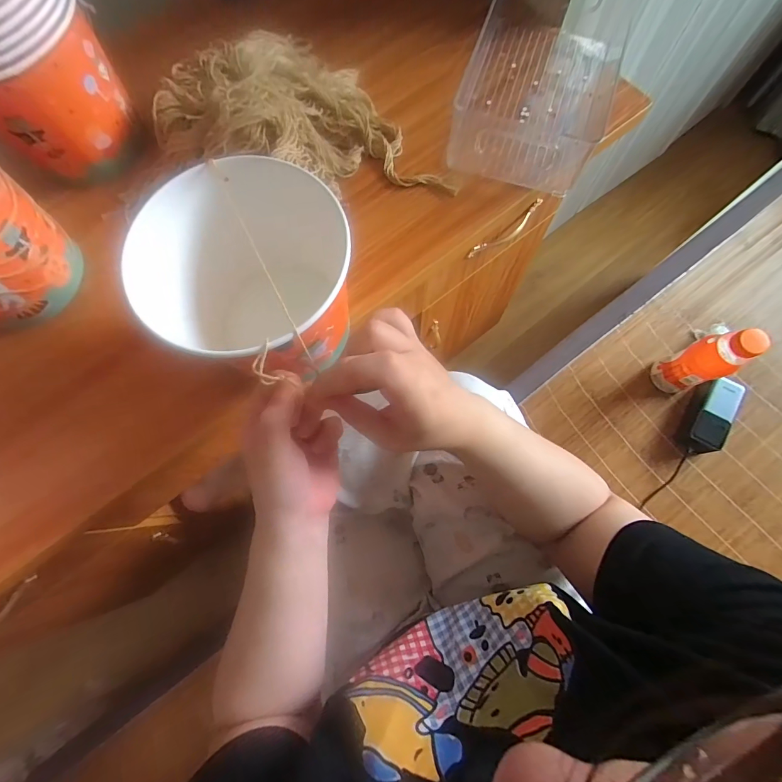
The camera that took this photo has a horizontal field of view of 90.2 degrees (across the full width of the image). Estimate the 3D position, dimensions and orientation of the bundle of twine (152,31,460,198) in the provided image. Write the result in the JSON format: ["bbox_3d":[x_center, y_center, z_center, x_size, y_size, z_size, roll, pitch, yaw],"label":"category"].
[{"bbox_3d":[-0.091,-0.316,0.432,0.323,0.081,0.181,2,76,2],"label":"bundle of twine"}]

